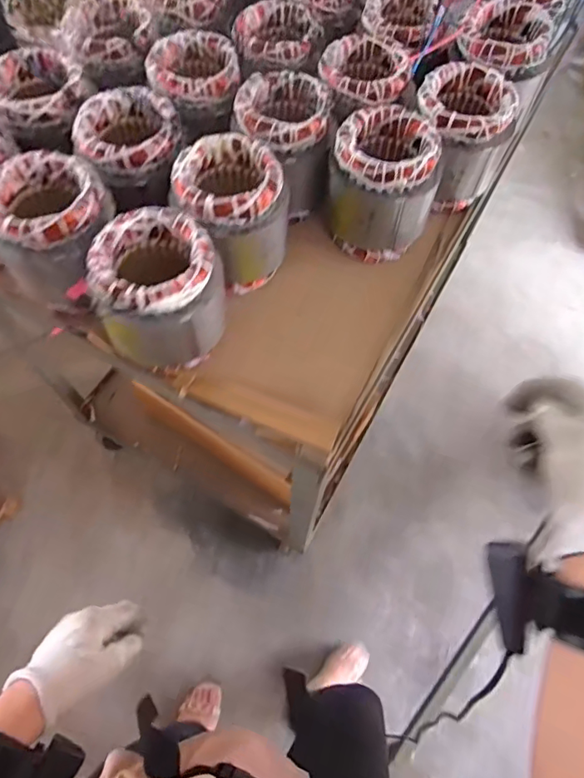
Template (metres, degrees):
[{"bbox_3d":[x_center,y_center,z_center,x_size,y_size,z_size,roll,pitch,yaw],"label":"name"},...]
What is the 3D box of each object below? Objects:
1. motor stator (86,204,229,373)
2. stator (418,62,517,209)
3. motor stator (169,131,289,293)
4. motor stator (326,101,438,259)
[{"bbox_3d":[-0.149,-0.118,0.610,0.129,0.146,0.138,4,64,-1],"label":"motor stator"},{"bbox_3d":[0.245,-0.372,0.764,0.126,0.149,0.149,-5,65,-5],"label":"stator"},{"bbox_3d":[-0.075,-0.231,0.678,0.124,0.158,0.136,1,64,-2],"label":"motor stator"},{"bbox_3d":[0.127,-0.285,0.712,0.138,0.158,0.143,1,64,-2],"label":"motor stator"}]

